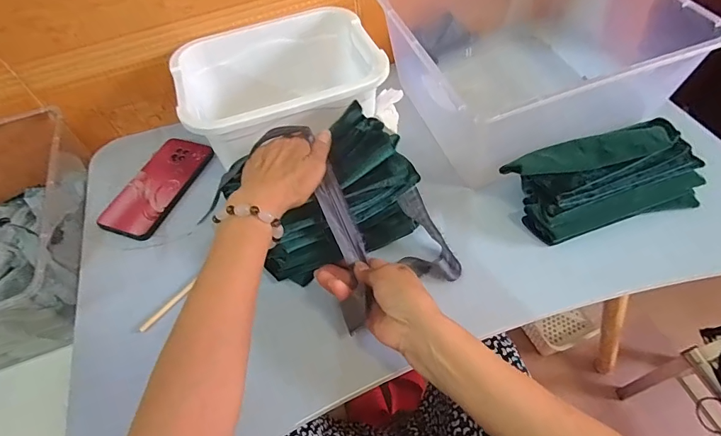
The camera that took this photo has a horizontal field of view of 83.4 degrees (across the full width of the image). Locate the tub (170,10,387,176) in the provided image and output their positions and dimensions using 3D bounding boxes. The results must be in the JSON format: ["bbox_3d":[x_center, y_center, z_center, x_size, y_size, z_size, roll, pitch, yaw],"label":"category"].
[{"bbox_3d":[-0.104,-0.172,0.546,0.244,0.101,0.181,-16,56,-7],"label":"tub"}]

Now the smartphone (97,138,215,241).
[{"bbox_3d":[-0.269,-0.046,0.540,0.077,0.011,0.164,17,58,15],"label":"smartphone"}]

